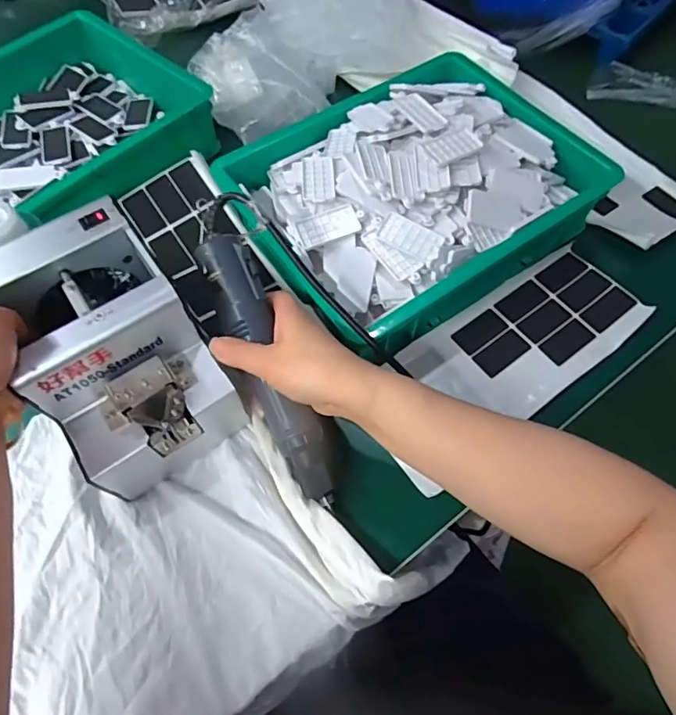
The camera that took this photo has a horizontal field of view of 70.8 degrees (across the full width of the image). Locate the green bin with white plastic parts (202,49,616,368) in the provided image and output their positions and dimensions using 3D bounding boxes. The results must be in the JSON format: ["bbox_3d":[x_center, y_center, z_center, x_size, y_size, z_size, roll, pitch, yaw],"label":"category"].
[{"bbox_3d":[0.074,-0.185,0.512,0.343,0.090,0.281,-33,67,-15],"label":"green bin with white plastic parts"}]

